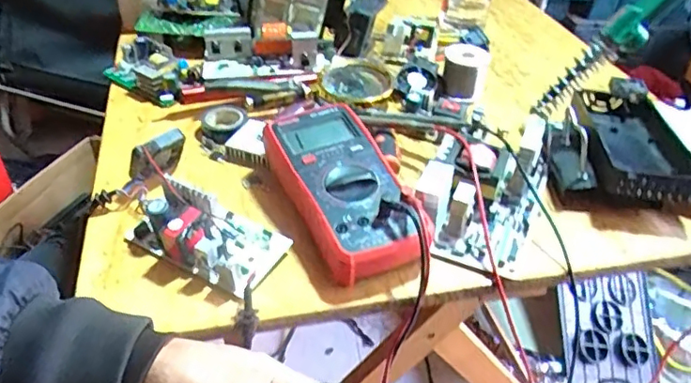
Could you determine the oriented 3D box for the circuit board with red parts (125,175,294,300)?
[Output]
[{"bbox_3d":[-0.113,0.031,0.458,0.123,0.040,0.067,21,42,21],"label":"circuit board with red parts"}]

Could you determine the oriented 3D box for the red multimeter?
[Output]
[{"bbox_3d":[-0.002,-0.004,0.489,0.088,0.054,0.185,-16,42,-22],"label":"red multimeter"}]

